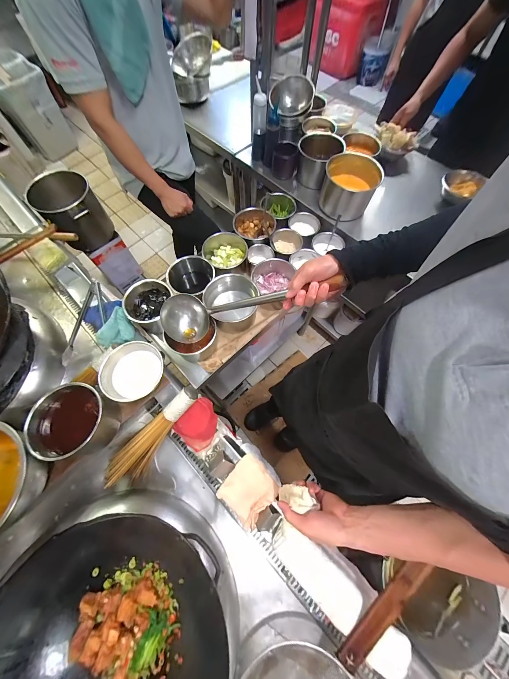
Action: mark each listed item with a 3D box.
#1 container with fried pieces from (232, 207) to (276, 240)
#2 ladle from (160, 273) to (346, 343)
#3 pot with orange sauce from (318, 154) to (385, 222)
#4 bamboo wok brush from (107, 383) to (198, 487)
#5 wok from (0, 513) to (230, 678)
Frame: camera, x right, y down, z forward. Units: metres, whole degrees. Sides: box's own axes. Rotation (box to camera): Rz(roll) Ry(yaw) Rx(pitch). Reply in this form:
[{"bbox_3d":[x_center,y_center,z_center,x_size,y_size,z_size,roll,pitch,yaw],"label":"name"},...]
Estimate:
[{"bbox_3d":[0.001,-0.418,0.909,0.156,0.068,0.151,-5,67,-3],"label":"container with fried pieces"},{"bbox_3d":[-0.050,-0.074,0.594,0.471,0.106,0.109,-5,63,32],"label":"ladle"},{"bbox_3d":[0.339,-0.545,0.884,0.182,0.155,0.181,0,67,-1],"label":"pot with orange sauce"},{"bbox_3d":[-0.271,0.255,0.645,0.081,0.051,0.310,41,87,15],"label":"bamboo wok brush"},{"bbox_3d":[-0.306,0.598,0.450,0.431,0.128,0.420,0,67,-1],"label":"wok"}]

